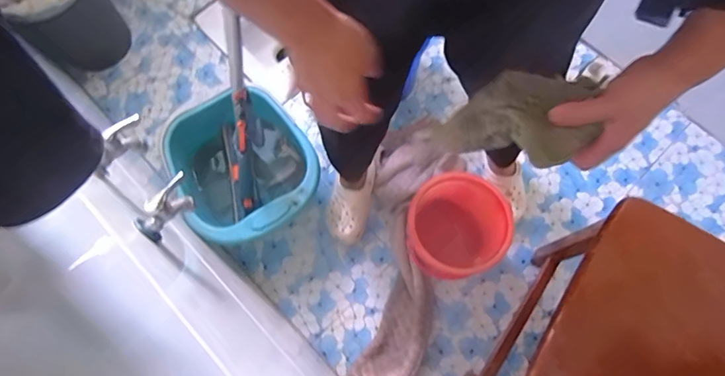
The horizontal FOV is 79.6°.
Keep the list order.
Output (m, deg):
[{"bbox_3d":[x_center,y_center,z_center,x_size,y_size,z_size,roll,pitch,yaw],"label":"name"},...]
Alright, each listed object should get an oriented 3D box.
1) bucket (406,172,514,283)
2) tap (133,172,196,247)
[{"bbox_3d":[0.210,0.088,1.010,0.211,0.206,0.218,0,73,0],"label":"bucket"},{"bbox_3d":[-0.282,0.032,0.630,0.101,0.072,0.037,-40,77,-11],"label":"tap"}]

